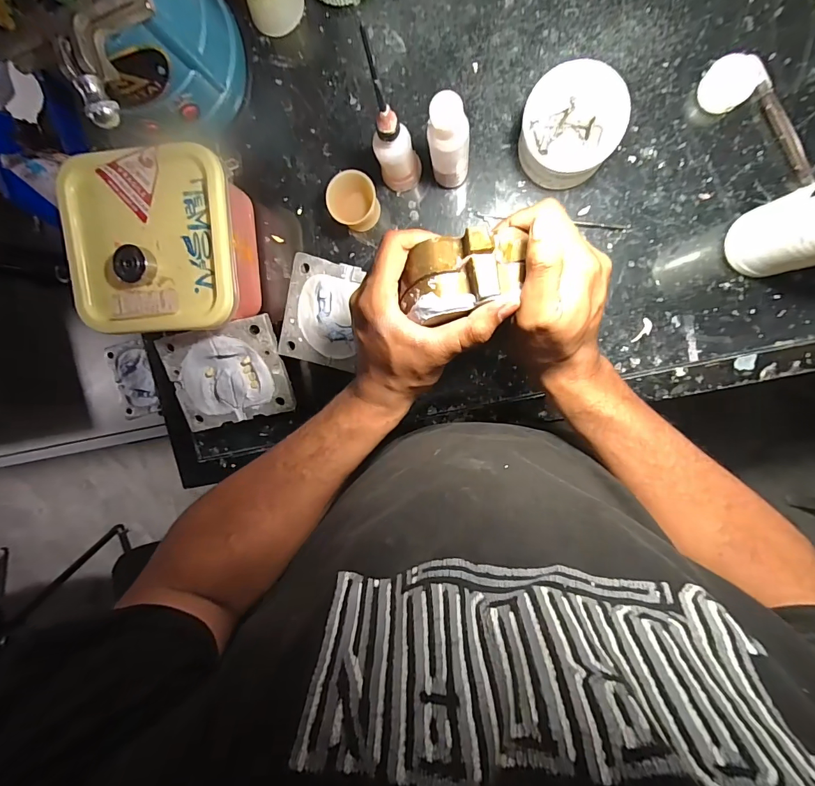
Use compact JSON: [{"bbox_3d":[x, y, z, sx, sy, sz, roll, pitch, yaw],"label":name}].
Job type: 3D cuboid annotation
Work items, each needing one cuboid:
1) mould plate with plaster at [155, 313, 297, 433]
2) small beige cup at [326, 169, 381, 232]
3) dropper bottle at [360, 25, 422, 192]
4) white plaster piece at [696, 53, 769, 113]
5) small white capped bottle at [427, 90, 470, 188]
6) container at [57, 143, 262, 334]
[{"bbox_3d":[-0.203,-0.020,0.468,0.125,0.016,0.112,-12,109,1],"label":"mould plate with plaster"},{"bbox_3d":[-0.058,-0.210,0.452,0.051,0.046,0.053,1,98,7],"label":"small beige cup"},{"bbox_3d":[-0.015,-0.233,0.374,0.034,0.182,0.038,36,100,1],"label":"dropper bottle"},{"bbox_3d":[0.321,-0.309,0.408,0.054,0.016,0.047,-39,92,10],"label":"white plaster piece"},{"bbox_3d":[0.040,-0.236,0.395,0.036,0.128,0.031,-5,97,7],"label":"small white capped bottle"},{"bbox_3d":[-0.251,-0.153,0.451,0.166,0.111,0.166,-1,97,7],"label":"container"}]

